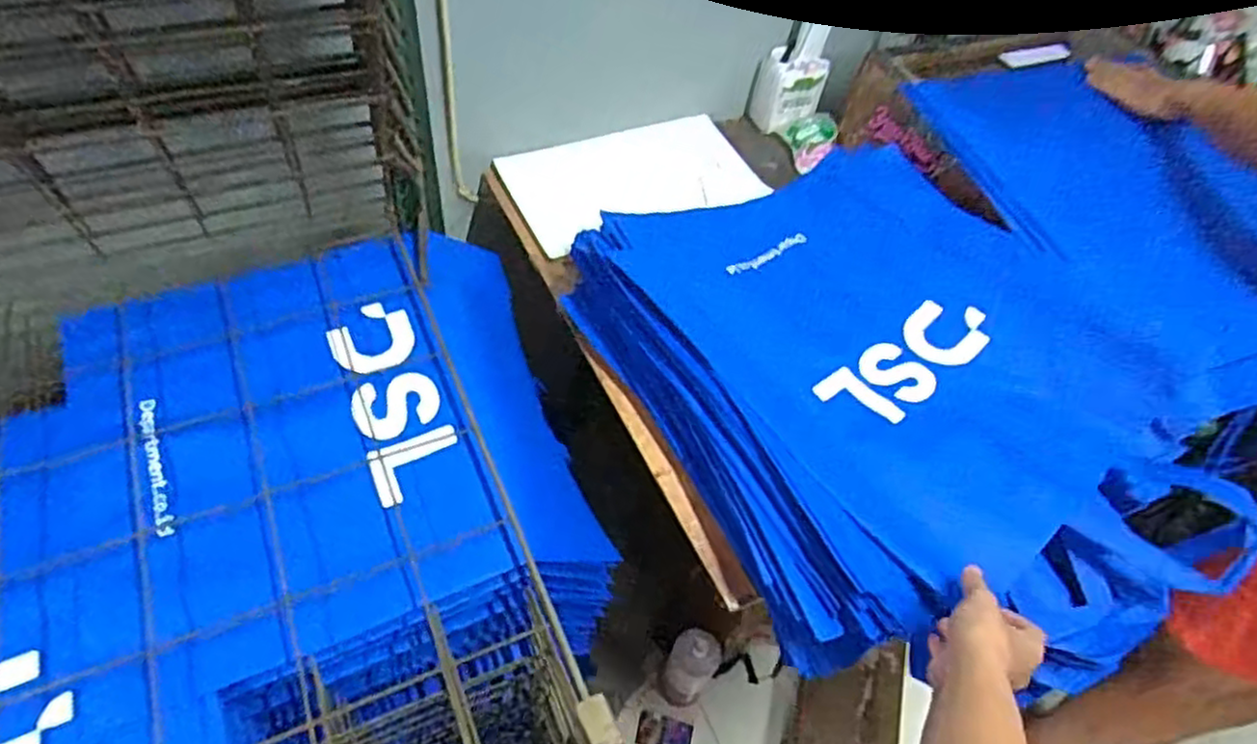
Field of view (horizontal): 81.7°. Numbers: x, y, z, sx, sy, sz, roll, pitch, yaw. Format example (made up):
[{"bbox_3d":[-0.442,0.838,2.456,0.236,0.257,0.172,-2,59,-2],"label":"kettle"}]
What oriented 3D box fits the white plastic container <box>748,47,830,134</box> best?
[{"bbox_3d":[0.259,-0.444,1.159,0.093,0.103,0.077,-15,55,-19],"label":"white plastic container"}]

